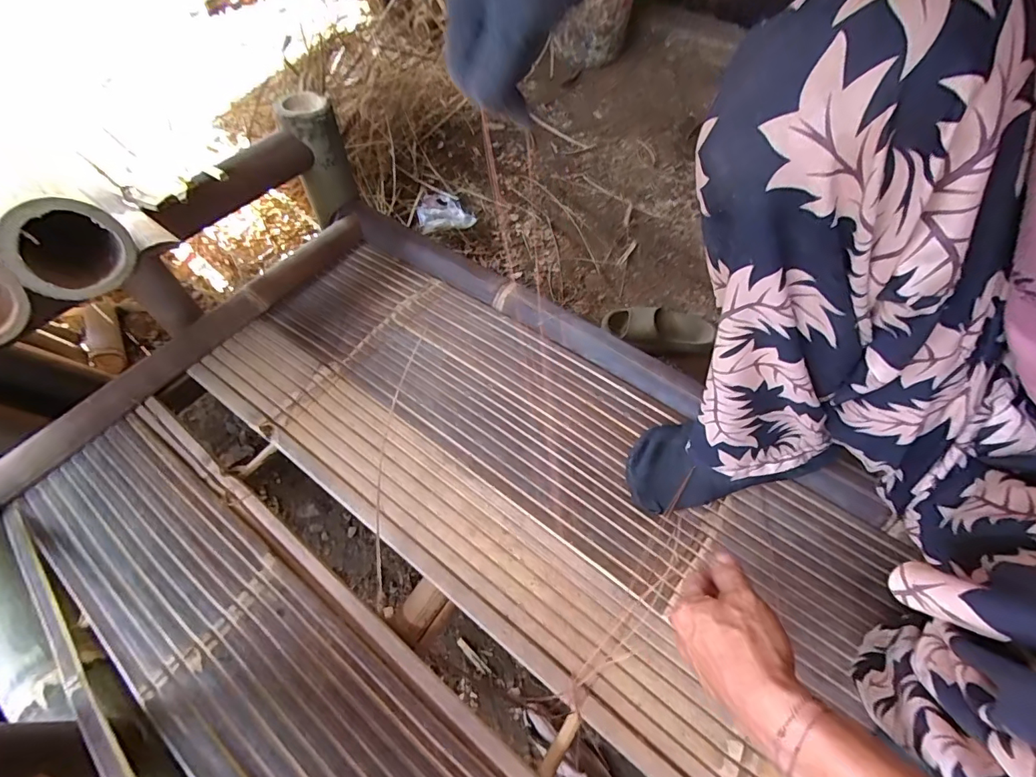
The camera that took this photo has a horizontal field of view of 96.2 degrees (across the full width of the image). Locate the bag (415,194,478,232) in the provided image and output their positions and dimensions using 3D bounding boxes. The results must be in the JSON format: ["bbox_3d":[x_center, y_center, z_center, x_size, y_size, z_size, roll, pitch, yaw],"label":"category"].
[{"bbox_3d":[-0.196,-0.477,1.231,0.143,0.042,0.185,-11,60,-7],"label":"bag"}]

